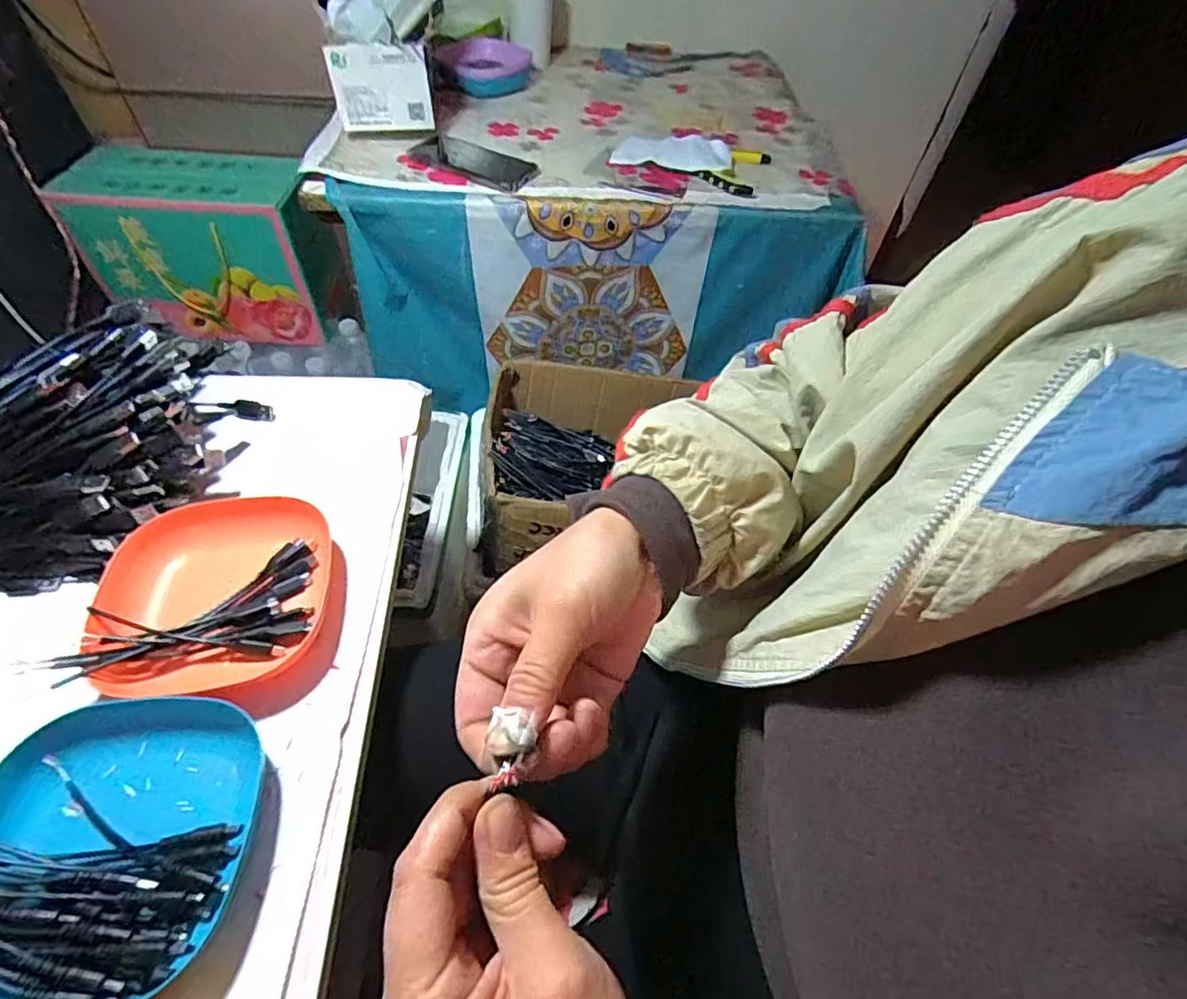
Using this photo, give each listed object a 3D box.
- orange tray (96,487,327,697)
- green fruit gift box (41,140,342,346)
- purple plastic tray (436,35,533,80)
[{"bbox_3d":[-0.253,0.060,0.381,0.137,0.032,0.128,-6,54,-9],"label":"orange tray"},{"bbox_3d":[-0.597,-0.405,0.935,0.341,0.233,0.161,4,53,-2],"label":"green fruit gift box"},{"bbox_3d":[-0.177,-0.707,0.918,0.101,0.031,0.130,36,58,21],"label":"purple plastic tray"}]

